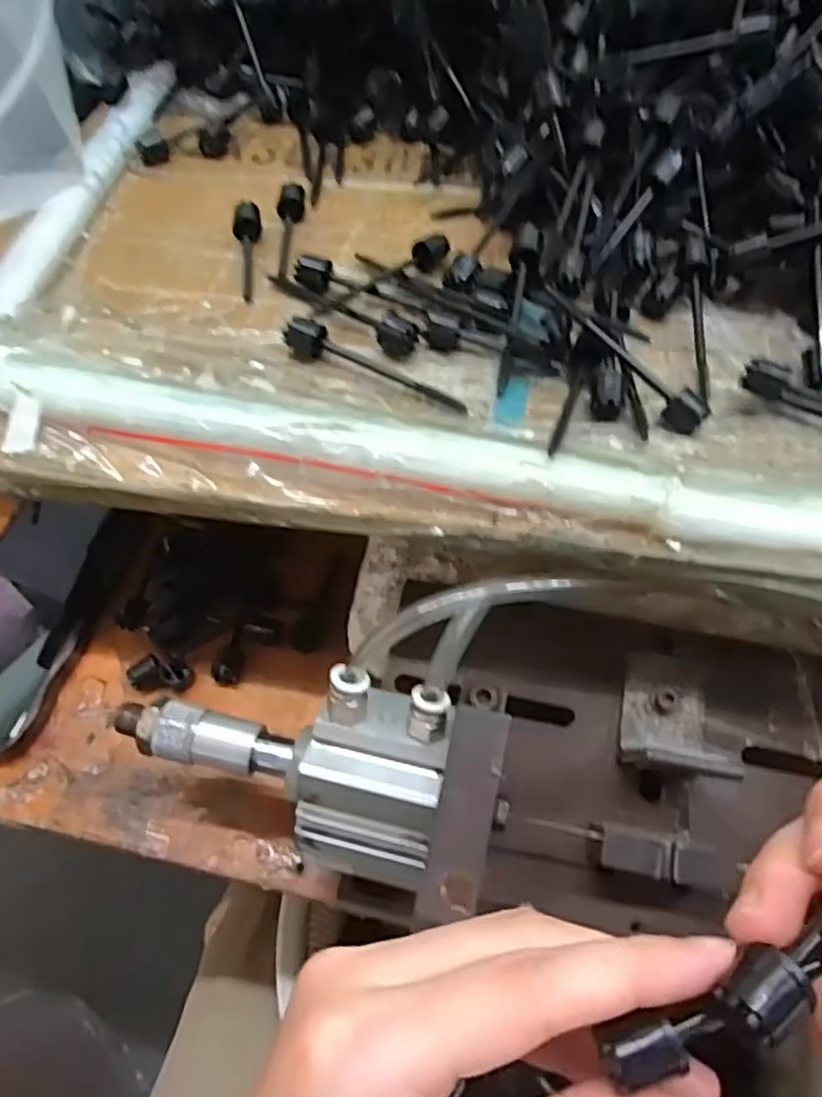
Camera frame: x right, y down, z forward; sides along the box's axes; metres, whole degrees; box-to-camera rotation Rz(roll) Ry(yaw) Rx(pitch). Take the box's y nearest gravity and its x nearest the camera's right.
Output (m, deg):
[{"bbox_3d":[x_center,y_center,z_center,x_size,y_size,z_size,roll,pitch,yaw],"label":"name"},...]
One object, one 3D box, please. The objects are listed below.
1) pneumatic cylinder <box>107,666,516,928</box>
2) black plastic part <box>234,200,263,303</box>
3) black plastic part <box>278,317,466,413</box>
[{"bbox_3d":[-0.039,0.084,0.267,0.153,0.045,0.071,5,86,18],"label":"pneumatic cylinder"},{"bbox_3d":[-0.082,-0.146,0.340,0.012,0.011,0.064,-3,69,-1],"label":"black plastic part"},{"bbox_3d":[-0.013,-0.079,0.295,0.086,0.015,0.014,23,60,15],"label":"black plastic part"}]

